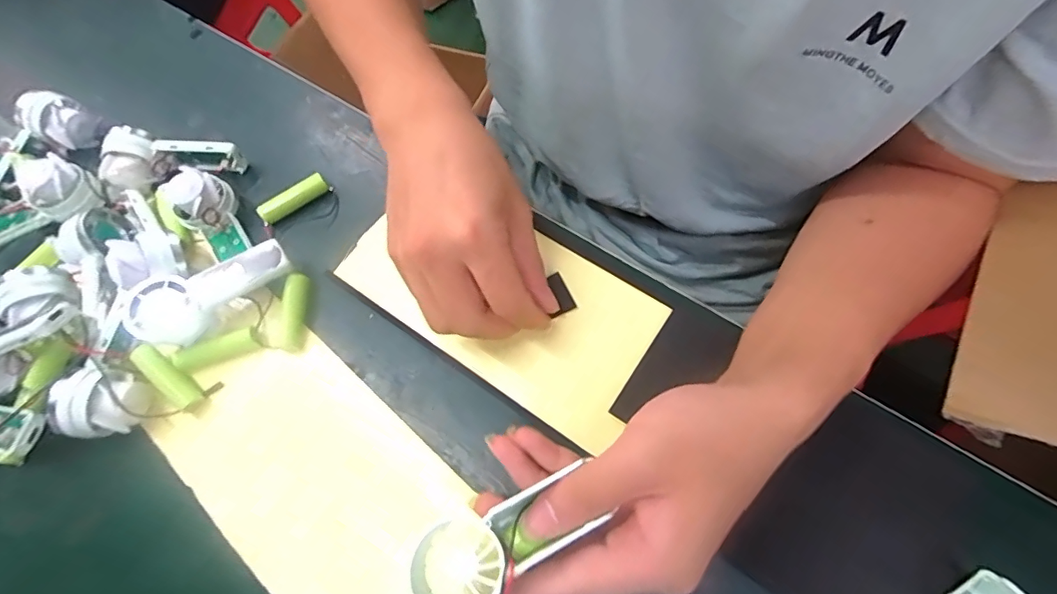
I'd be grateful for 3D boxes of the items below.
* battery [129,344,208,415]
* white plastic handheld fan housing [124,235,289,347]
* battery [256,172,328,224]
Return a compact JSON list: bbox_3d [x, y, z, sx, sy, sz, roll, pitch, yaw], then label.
[{"bbox_3d":[-0.222,0.052,0.302,0.053,0.017,0.016,47,71,-7],"label":"battery"},{"bbox_3d":[-0.200,-0.007,0.309,0.092,0.026,0.033,-39,69,-10],"label":"white plastic handheld fan housing"},{"bbox_3d":[-0.169,-0.071,0.350,0.050,0.011,0.012,-35,69,-8],"label":"battery"}]

